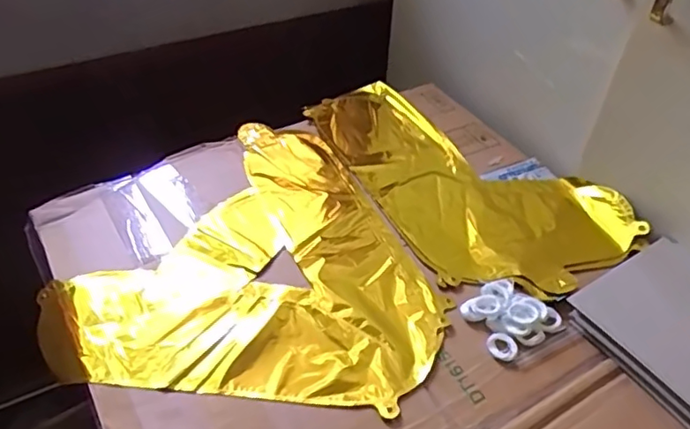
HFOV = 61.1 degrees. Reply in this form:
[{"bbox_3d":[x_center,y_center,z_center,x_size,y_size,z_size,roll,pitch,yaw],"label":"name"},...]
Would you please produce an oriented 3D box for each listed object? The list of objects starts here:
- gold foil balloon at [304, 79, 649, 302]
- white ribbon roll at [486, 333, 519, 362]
[{"bbox_3d":[0.137,-0.052,0.715,0.233,0.029,0.391,-20,48,-22],"label":"gold foil balloon"},{"bbox_3d":[0.144,0.121,0.533,0.028,0.006,0.025,31,50,26],"label":"white ribbon roll"}]

